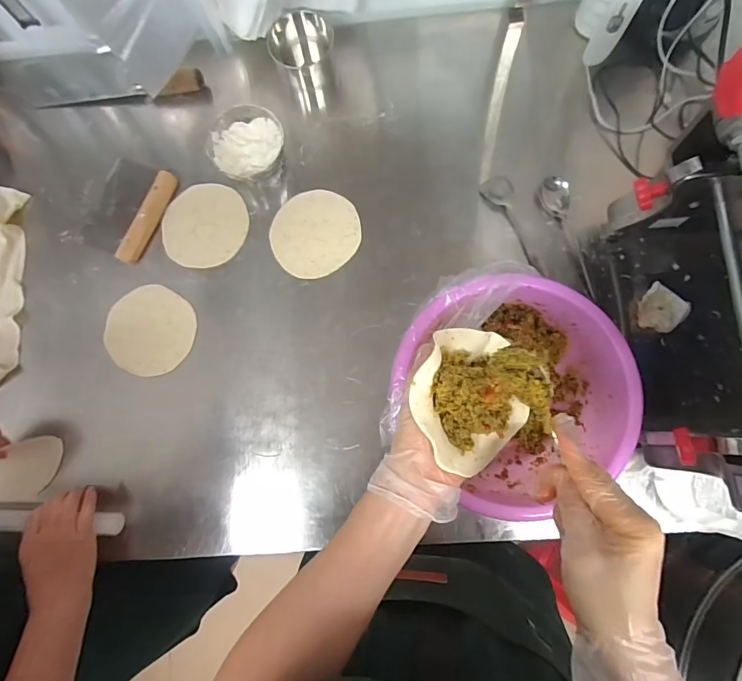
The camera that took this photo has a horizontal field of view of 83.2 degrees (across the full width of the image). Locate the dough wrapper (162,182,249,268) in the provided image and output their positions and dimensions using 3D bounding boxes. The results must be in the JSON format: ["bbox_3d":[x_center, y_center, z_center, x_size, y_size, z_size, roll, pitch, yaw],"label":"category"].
[{"bbox_3d":[-0.255,-0.177,0.642,0.129,0.008,0.130,-9,80,3],"label":"dough wrapper"}]

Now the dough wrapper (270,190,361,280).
[{"bbox_3d":[-0.083,-0.161,0.621,0.131,0.007,0.126,0,82,2],"label":"dough wrapper"}]

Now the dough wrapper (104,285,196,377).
[{"bbox_3d":[-0.324,-0.015,0.614,0.130,0.006,0.125,0,77,0],"label":"dough wrapper"}]

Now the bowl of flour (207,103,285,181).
[{"bbox_3d":[-0.182,-0.290,0.625,0.107,0.047,0.100,0,82,2],"label":"bowl of flour"}]

